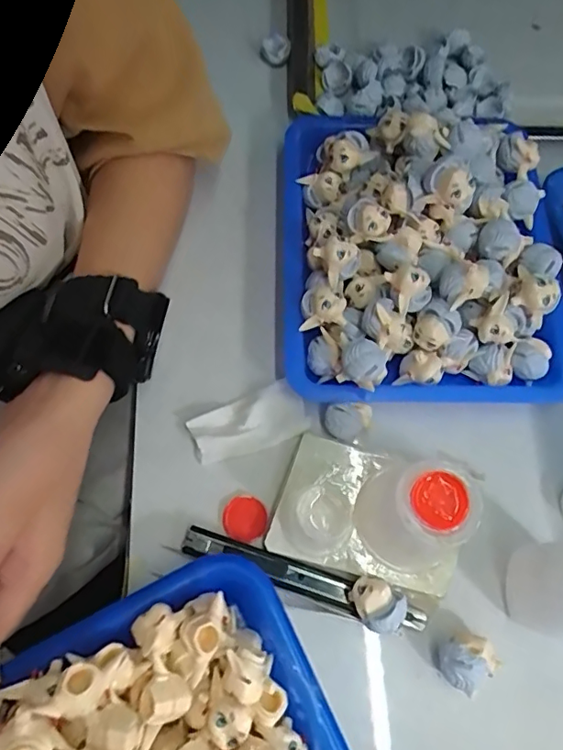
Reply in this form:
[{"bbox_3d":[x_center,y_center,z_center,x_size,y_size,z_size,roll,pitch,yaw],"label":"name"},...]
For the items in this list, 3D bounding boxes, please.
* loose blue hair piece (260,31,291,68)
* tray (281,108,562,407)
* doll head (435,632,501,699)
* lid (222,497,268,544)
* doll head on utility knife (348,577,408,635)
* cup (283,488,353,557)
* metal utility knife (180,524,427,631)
[{"bbox_3d":[-0.005,-0.264,0.421,0.023,0.013,0.026,-3,67,0],"label":"loose blue hair piece"},{"bbox_3d":[0.086,-0.089,0.325,0.170,0.064,0.213,0,68,-1],"label":"tray"},{"bbox_3d":[0.093,0.144,0.260,0.029,0.019,0.027,0,68,-1],"label":"doll head"},{"bbox_3d":[-0.021,0.082,0.294,0.025,0.004,0.024,0,68,-1],"label":"lid"},{"bbox_3d":[0.049,0.118,0.265,0.028,0.021,0.022,34,71,12],"label":"doll head on utility knife"},{"bbox_3d":[0.018,0.077,0.271,0.034,0.037,0.029,30,70,11],"label":"cup"},{"bbox_3d":[0.011,0.110,0.278,0.134,0.007,0.017,18,68,7],"label":"metal utility knife"}]

